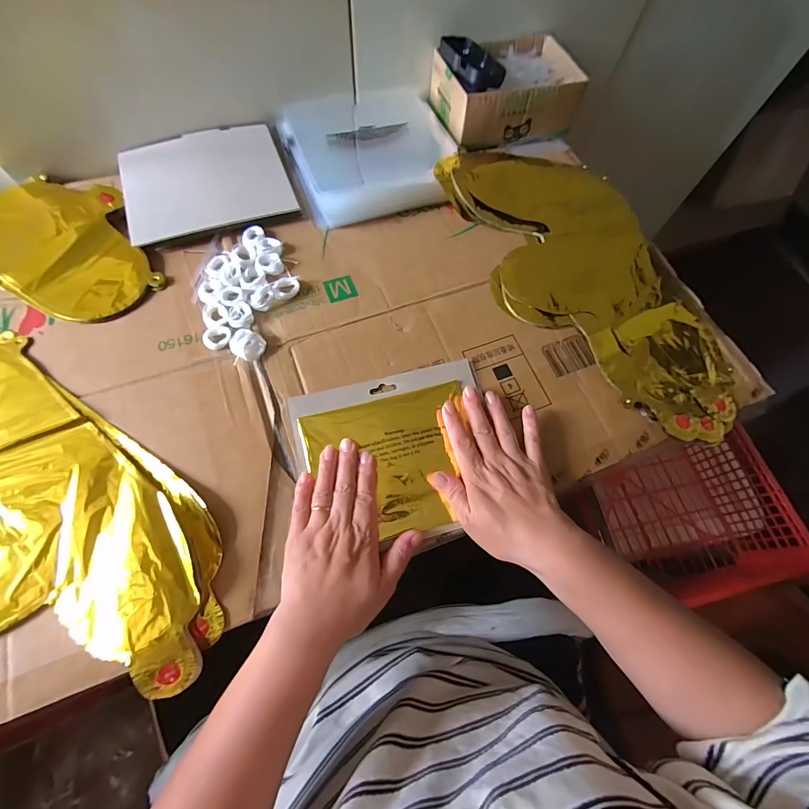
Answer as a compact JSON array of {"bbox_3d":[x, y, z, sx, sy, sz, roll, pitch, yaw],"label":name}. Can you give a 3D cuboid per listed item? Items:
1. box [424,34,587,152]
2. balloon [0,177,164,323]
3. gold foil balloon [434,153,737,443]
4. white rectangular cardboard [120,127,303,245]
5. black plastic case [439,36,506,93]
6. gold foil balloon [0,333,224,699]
[{"bbox_3d":[0.147,-0.460,0.560,0.196,0.062,0.148,-21,70,-12],"label":"box"},{"bbox_3d":[-0.502,-0.139,0.413,0.399,0.011,0.236,-25,71,-13],"label":"balloon"},{"bbox_3d":[0.213,-0.165,0.459,0.216,0.023,0.445,-18,69,-10],"label":"gold foil balloon"},{"bbox_3d":[-0.255,-0.292,0.498,0.193,0.025,0.179,-20,70,-11],"label":"white rectangular cardboard"},{"bbox_3d":[0.088,-0.450,0.503,0.056,0.022,0.104,-22,70,-12],"label":"black plastic case"},{"bbox_3d":[-0.373,0.094,0.323,0.388,0.014,0.342,-15,69,-9],"label":"gold foil balloon"}]

